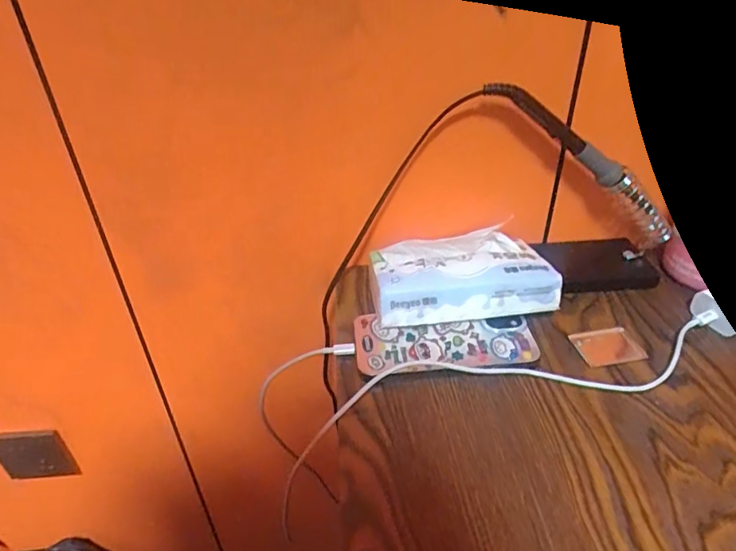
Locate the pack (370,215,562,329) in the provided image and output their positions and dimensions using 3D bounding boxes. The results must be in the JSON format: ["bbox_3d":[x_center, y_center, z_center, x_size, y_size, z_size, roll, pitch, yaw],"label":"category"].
[{"bbox_3d":[0.077,-0.002,0.443,0.142,0.051,0.088,-6,36,-4],"label":"pack"}]

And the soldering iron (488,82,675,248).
[{"bbox_3d":[0.189,-0.092,0.436,0.227,0.035,0.040,34,29,-23],"label":"soldering iron"}]

